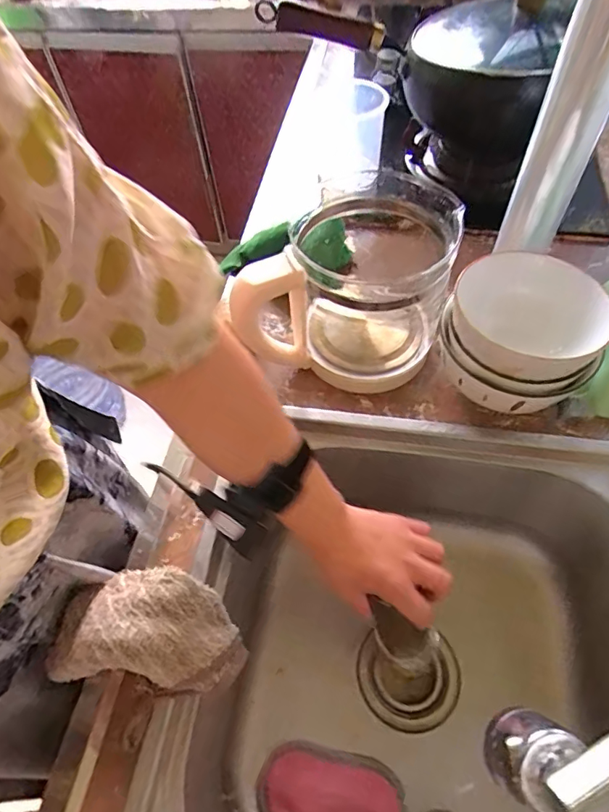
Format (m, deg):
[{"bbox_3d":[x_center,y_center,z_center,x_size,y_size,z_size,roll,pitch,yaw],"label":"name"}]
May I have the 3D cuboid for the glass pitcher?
[{"bbox_3d":[0.049,-0.122,0.515,0.183,0.157,0.143,14,60,12],"label":"glass pitcher"}]

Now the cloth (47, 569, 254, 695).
[{"bbox_3d":[-0.123,0.174,0.395,0.147,0.040,0.086,5,58,7],"label":"cloth"}]

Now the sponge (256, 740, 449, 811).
[{"bbox_3d":[0.043,0.387,0.482,0.173,0.026,0.081,9,57,7],"label":"sponge"}]

